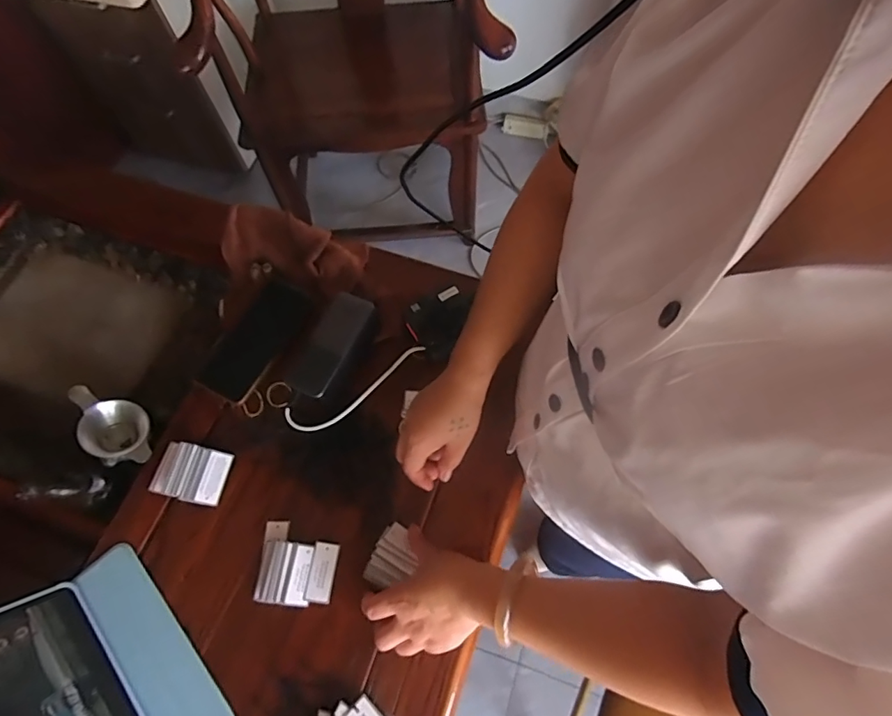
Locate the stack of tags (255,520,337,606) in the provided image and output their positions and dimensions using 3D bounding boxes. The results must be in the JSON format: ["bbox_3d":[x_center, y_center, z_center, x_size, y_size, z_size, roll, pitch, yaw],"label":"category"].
[{"bbox_3d":[-0.159,0.217,0.516,0.081,0.011,0.078,4,67,3],"label":"stack of tags"}]

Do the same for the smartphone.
[{"bbox_3d":[-0.244,-0.026,0.621,0.083,0.009,0.160,31,78,19],"label":"smartphone"}]

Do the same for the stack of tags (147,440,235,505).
[{"bbox_3d":[-0.293,0.129,0.554,0.082,0.015,0.059,10,67,5],"label":"stack of tags"}]

